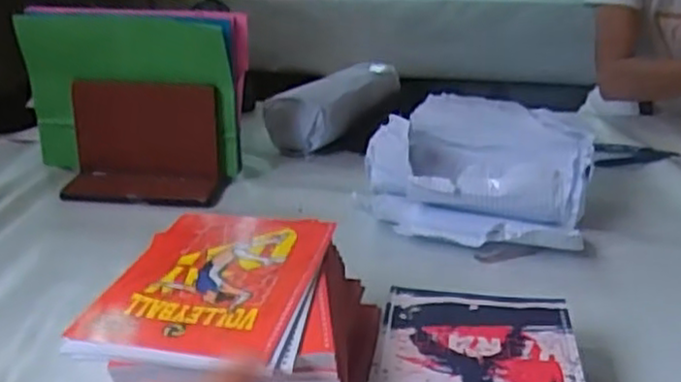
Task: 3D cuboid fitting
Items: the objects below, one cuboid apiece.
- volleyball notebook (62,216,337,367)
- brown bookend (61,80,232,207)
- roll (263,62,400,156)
[{"bbox_3d":[-0.095,0.066,0.550,0.148,0.007,0.209,4,25,9],"label":"volleyball notebook"},{"bbox_3d":[-0.254,-0.060,0.924,0.198,0.132,0.087,1,24,1],"label":"brown bookend"},{"bbox_3d":[-0.008,-0.141,1.154,0.105,0.089,0.254,14,28,28],"label":"roll"}]

